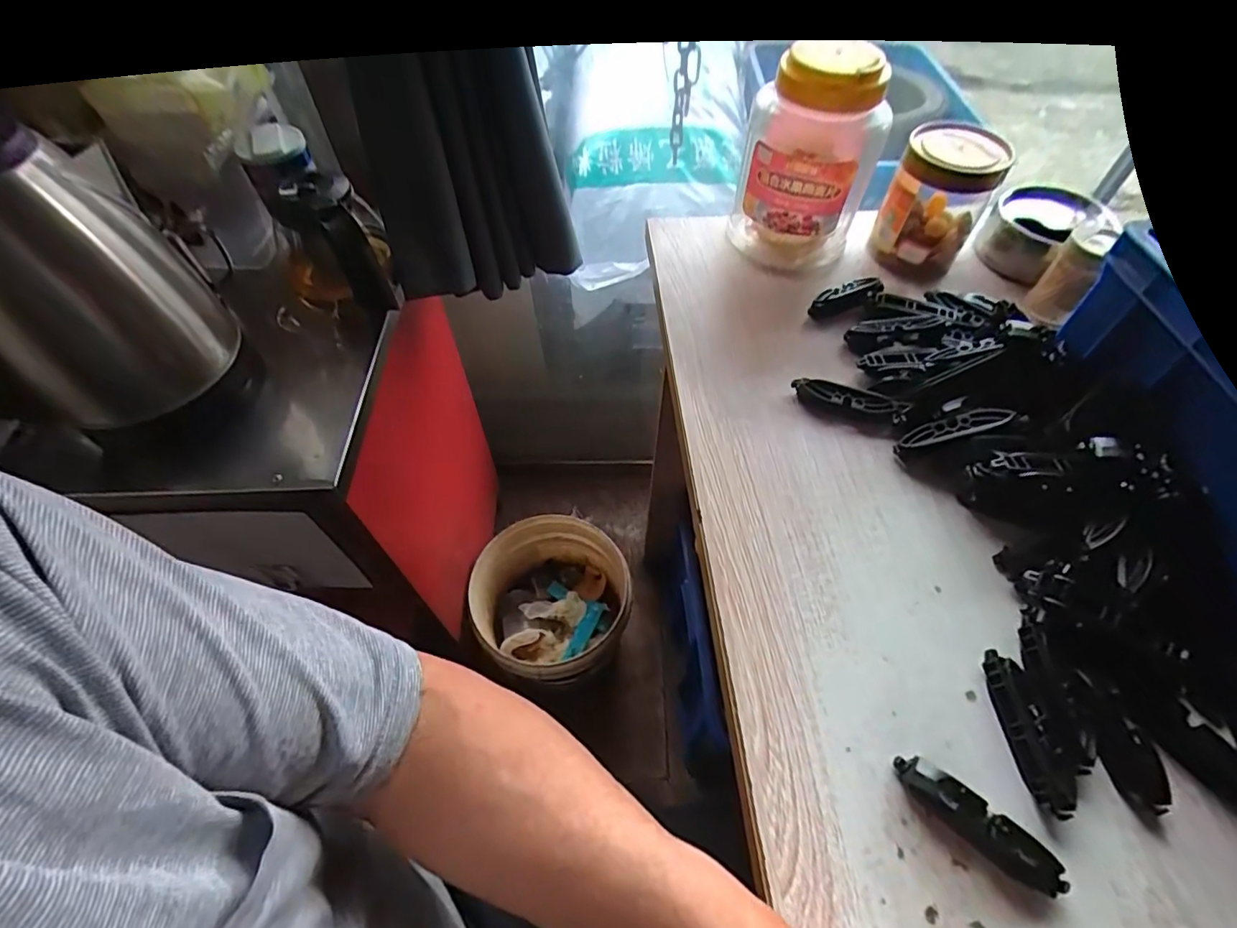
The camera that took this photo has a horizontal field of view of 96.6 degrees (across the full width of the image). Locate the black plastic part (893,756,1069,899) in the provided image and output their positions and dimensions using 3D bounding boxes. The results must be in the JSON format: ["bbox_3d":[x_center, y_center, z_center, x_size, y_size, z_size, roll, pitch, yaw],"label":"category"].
[{"bbox_3d":[0.182,0.182,0.280,0.080,0.020,0.021,34,62,21],"label":"black plastic part"}]

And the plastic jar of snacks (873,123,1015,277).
[{"bbox_3d":[0.299,-0.247,0.518,0.082,0.125,0.076,0,56,0],"label":"plastic jar of snacks"}]

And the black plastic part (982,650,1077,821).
[{"bbox_3d":[0.226,0.145,0.302,0.022,0.012,0.079,-3,56,-2],"label":"black plastic part"}]

